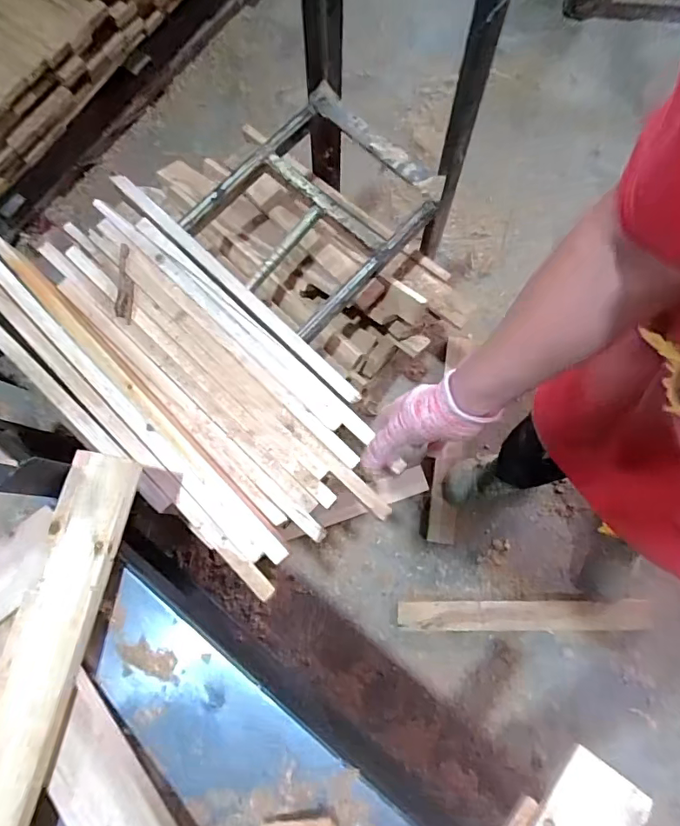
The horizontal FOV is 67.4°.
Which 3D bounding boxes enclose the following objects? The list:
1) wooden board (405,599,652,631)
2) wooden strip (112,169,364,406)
[{"bbox_3d":[0.404,0.447,1.124,0.539,0.031,0.062,-1,79,1],"label":"wooden board"},{"bbox_3d":[-0.146,-0.178,0.695,0.465,0.029,0.025,43,81,8],"label":"wooden strip"}]

